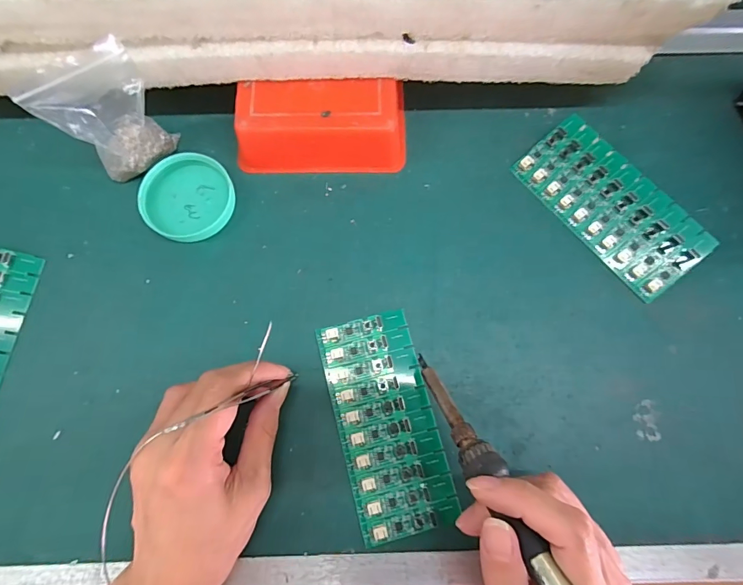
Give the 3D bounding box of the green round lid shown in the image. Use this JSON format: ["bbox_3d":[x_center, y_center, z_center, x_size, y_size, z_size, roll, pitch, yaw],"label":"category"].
[{"bbox_3d":[-0.138,-0.072,0.300,0.065,0.013,0.064,0,77,-1],"label":"green round lid"}]

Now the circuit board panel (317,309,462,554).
[{"bbox_3d":[0.010,0.085,0.264,0.063,0.006,0.139,-13,76,-5],"label":"circuit board panel"}]

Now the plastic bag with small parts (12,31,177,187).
[{"bbox_3d":[-0.178,-0.117,0.272,0.066,0.082,0.029,-31,79,-7],"label":"plastic bag with small parts"}]

